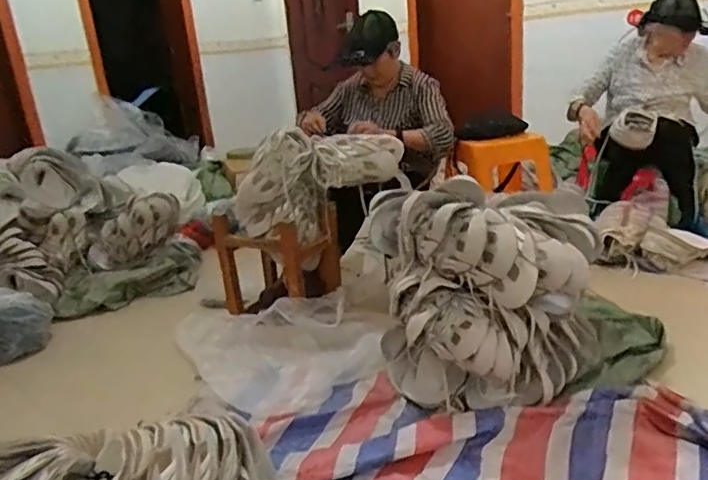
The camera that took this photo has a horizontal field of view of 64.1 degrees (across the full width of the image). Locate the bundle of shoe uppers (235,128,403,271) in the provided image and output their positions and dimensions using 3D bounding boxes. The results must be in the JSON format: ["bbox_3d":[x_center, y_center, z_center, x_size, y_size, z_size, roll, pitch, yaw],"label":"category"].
[{"bbox_3d":[-0.098,-0.142,1.721,0.501,0.375,0.200,-12,20,-19],"label":"bundle of shoe uppers"}]

